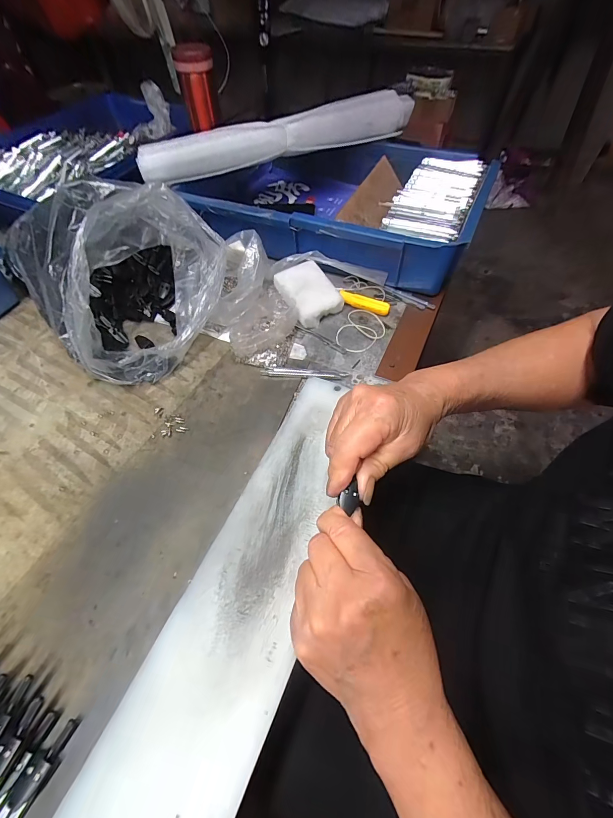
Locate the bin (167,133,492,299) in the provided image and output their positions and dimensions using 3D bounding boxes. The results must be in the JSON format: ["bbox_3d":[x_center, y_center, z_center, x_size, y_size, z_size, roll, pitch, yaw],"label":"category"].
[{"bbox_3d":[0.045,-0.321,0.524,0.399,0.080,0.276,21,58,15],"label":"bin"}]

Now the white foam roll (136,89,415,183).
[{"bbox_3d":[-0.034,-0.411,0.509,0.424,0.052,0.039,-17,56,-11],"label":"white foam roll"}]

